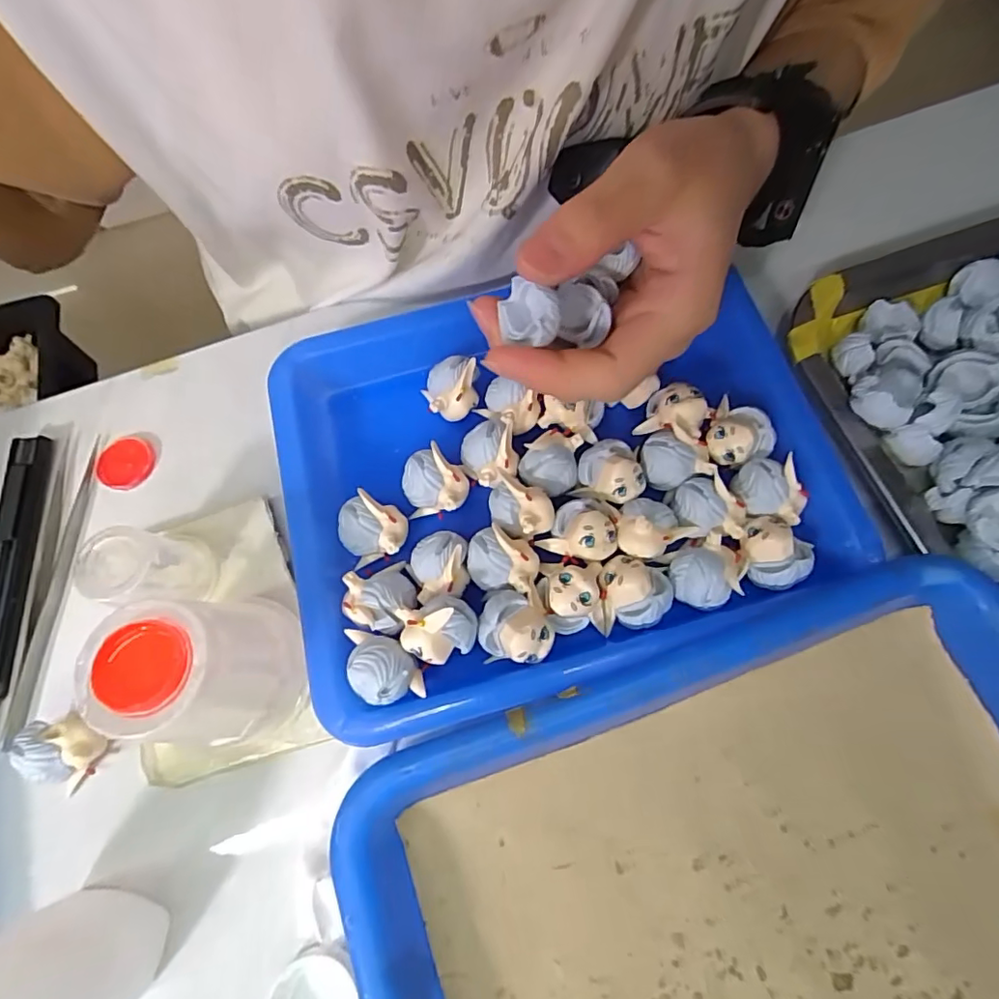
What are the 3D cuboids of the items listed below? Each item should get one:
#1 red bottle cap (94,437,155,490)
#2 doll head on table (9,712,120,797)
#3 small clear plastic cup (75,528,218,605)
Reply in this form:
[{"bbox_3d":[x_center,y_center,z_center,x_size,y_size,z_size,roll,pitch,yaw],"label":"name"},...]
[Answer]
[{"bbox_3d":[-0.177,-0.018,0.256,0.027,0.004,0.025,-1,70,2],"label":"red bottle cap"},{"bbox_3d":[-0.165,0.093,0.205,0.022,0.023,0.024,-40,73,-11],"label":"doll head on table"},{"bbox_3d":[-0.134,0.026,0.211,0.029,0.037,0.031,-1,70,2],"label":"small clear plastic cup"}]

